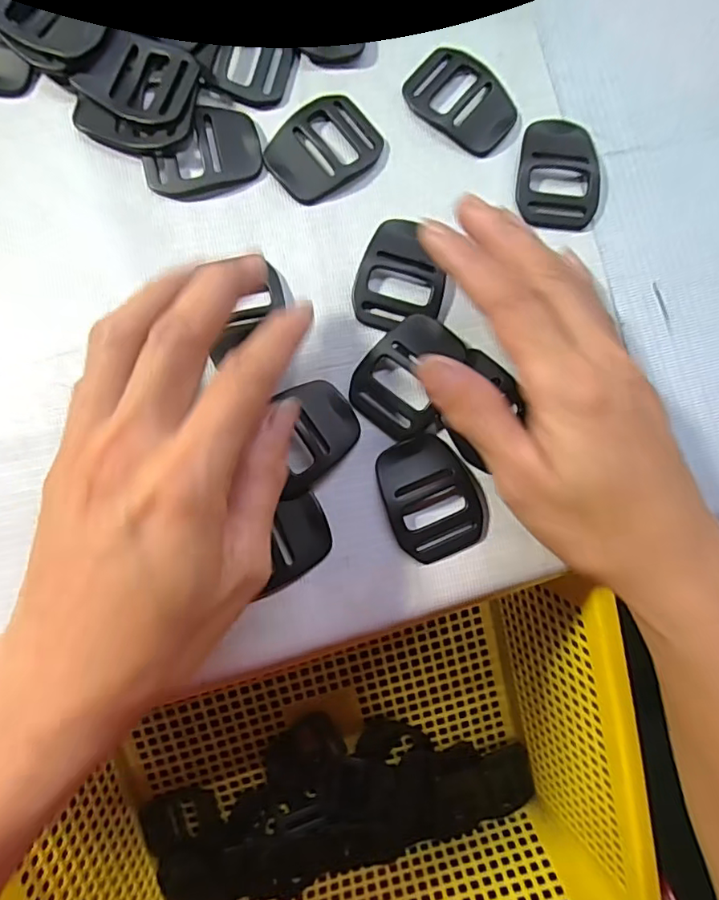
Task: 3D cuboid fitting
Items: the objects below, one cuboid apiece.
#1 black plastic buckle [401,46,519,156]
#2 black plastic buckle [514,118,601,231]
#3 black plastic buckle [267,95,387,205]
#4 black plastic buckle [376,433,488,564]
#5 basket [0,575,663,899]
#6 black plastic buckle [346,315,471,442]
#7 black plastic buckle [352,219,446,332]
[{"bbox_3d":[0.045,-0.152,0.239,0.047,0.005,0.034,37,82,0],"label":"black plastic buckle"},{"bbox_3d":[0.086,-0.122,0.240,0.037,0.004,0.049,2,84,-5],"label":"black plastic buckle"},{"bbox_3d":[-0.015,-0.127,0.232,0.036,0.004,0.047,45,82,1],"label":"black plastic buckle"},{"bbox_3d":[0.029,0.018,0.219,0.037,0.004,0.048,-21,86,-7],"label":"black plastic buckle"},{"bbox_3d":[-0.009,0.199,0.308,0.300,0.132,0.201,-13,108,-7],"label":"basket"},{"bbox_3d":[0.021,-0.031,0.222,0.036,0.008,0.049,41,82,0],"label":"black plastic buckle"},{"bbox_3d":[0.018,-0.072,0.228,0.036,0.005,0.047,11,83,-3],"label":"black plastic buckle"}]

